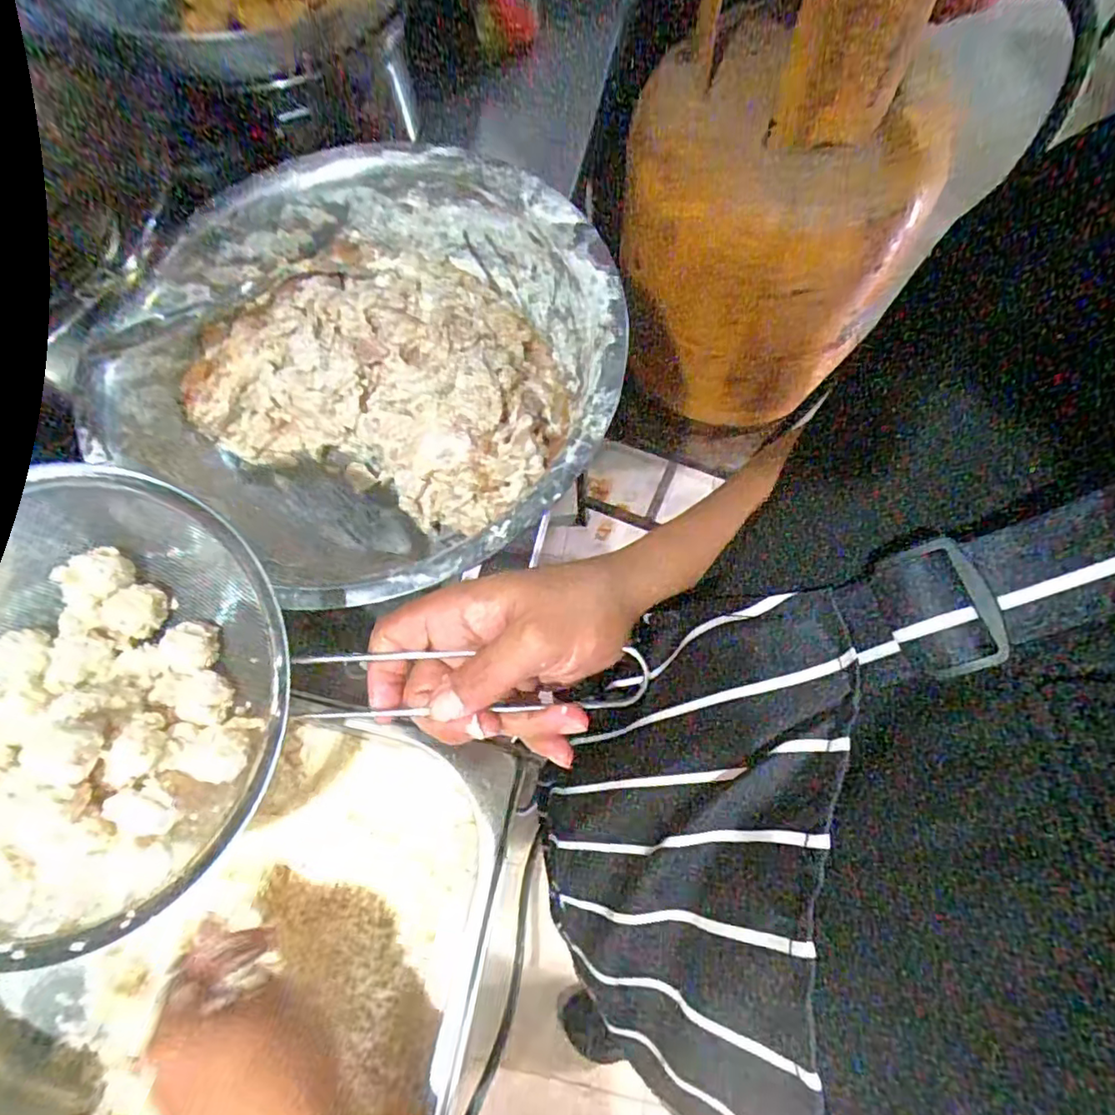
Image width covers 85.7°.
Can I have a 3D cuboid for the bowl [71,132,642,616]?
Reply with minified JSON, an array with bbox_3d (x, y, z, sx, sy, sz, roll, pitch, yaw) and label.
[{"bbox_3d":[-0.126,-0.126,0.438,0.331,0.115,0.312,-1,70,3],"label":"bowl"}]

